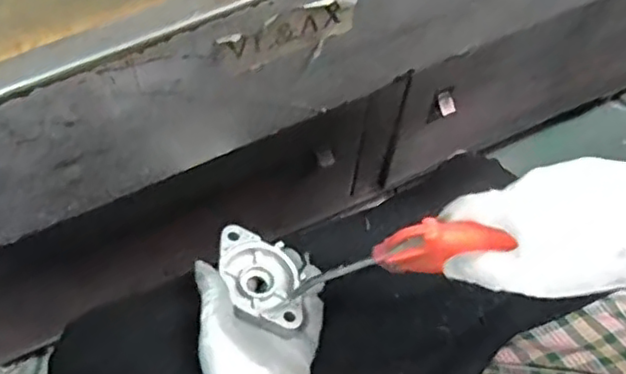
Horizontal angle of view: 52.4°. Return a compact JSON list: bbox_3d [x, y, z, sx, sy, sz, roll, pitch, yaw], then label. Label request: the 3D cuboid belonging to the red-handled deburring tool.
[{"bbox_3d":[0.054,0.042,0.401,0.132,0.037,0.022,-20,64,32],"label":"red-handled deburring tool"}]

